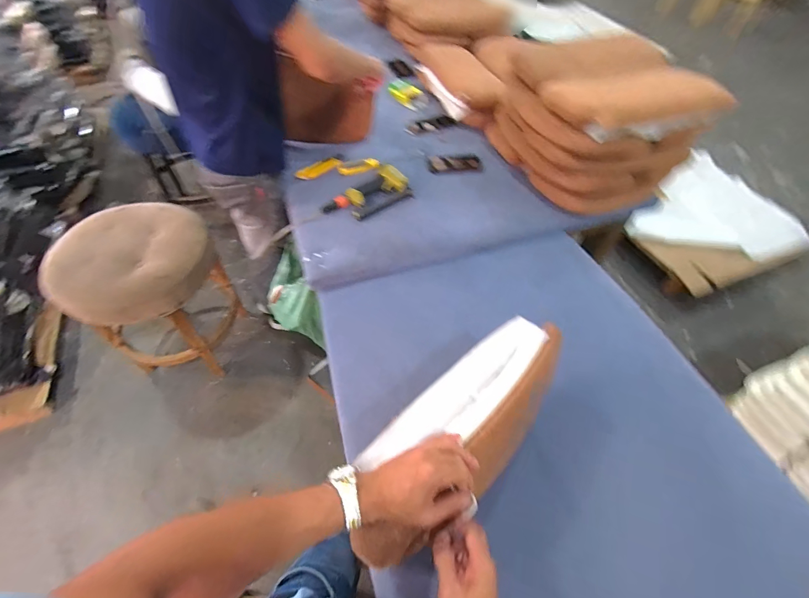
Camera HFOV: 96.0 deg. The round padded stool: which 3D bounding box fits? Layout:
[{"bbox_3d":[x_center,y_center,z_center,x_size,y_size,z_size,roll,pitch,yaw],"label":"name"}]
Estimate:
[{"bbox_3d":[-0.871,0.003,1.346,0.387,0.613,0.419,2,53,-2],"label":"round padded stool"}]

